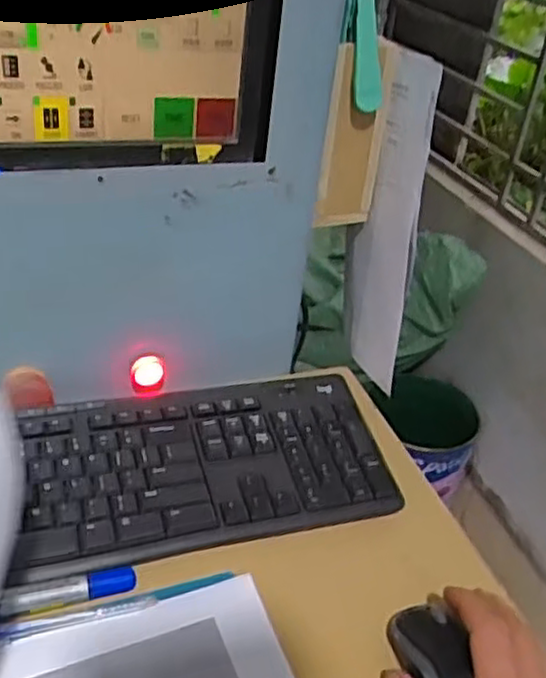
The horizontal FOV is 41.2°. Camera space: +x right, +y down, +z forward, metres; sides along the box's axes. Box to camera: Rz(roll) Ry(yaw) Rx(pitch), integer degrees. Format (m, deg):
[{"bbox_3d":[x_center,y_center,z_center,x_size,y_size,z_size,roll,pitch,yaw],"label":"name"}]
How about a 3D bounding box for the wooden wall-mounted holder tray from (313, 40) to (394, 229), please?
[{"bbox_3d":[0.066,-0.164,0.601,0.052,0.152,0.014,-6,36,-19],"label":"wooden wall-mounted holder tray"}]

